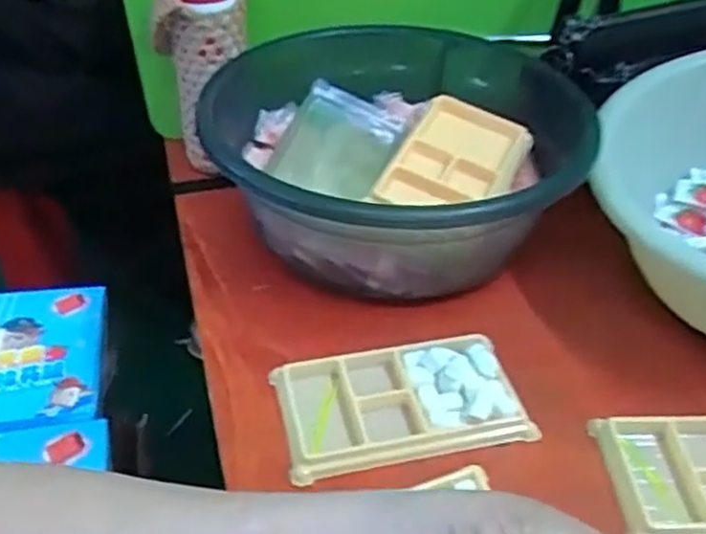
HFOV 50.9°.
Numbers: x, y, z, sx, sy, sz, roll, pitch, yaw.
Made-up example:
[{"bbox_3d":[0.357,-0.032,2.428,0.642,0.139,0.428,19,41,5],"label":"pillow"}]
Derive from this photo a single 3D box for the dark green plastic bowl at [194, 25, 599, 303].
[{"bbox_3d":[0.035,-0.074,0.522,0.249,0.097,0.239,1,40,-1],"label":"dark green plastic bowl"}]

